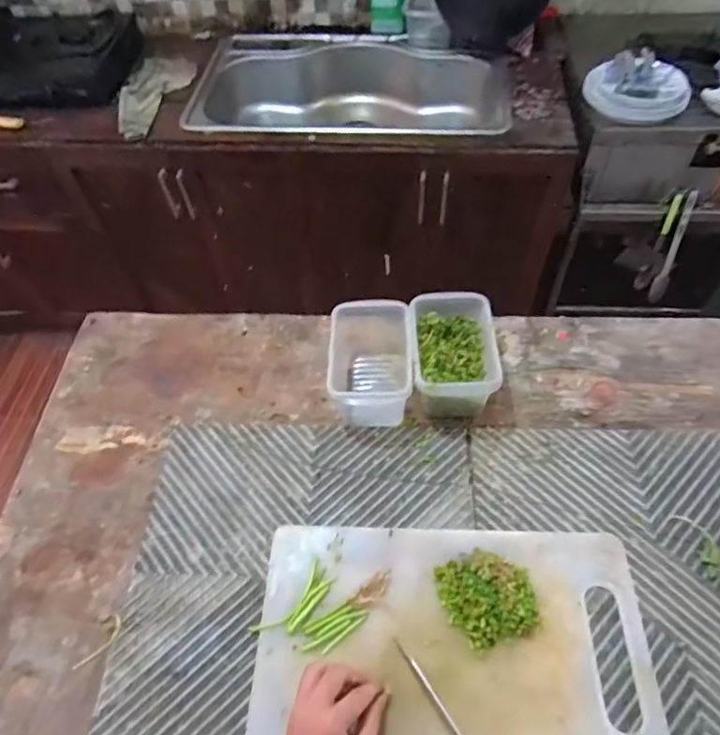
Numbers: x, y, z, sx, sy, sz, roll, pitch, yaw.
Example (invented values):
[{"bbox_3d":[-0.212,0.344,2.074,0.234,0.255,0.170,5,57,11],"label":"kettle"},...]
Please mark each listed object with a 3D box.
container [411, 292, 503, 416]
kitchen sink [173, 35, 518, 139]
[{"bbox_3d":[0.123,-0.018,0.731,0.104,0.095,0.153,-2,53,3],"label":"container"},{"bbox_3d":[-0.024,-0.731,1.545,0.843,0.207,0.508,4,55,6],"label":"kitchen sink"}]

